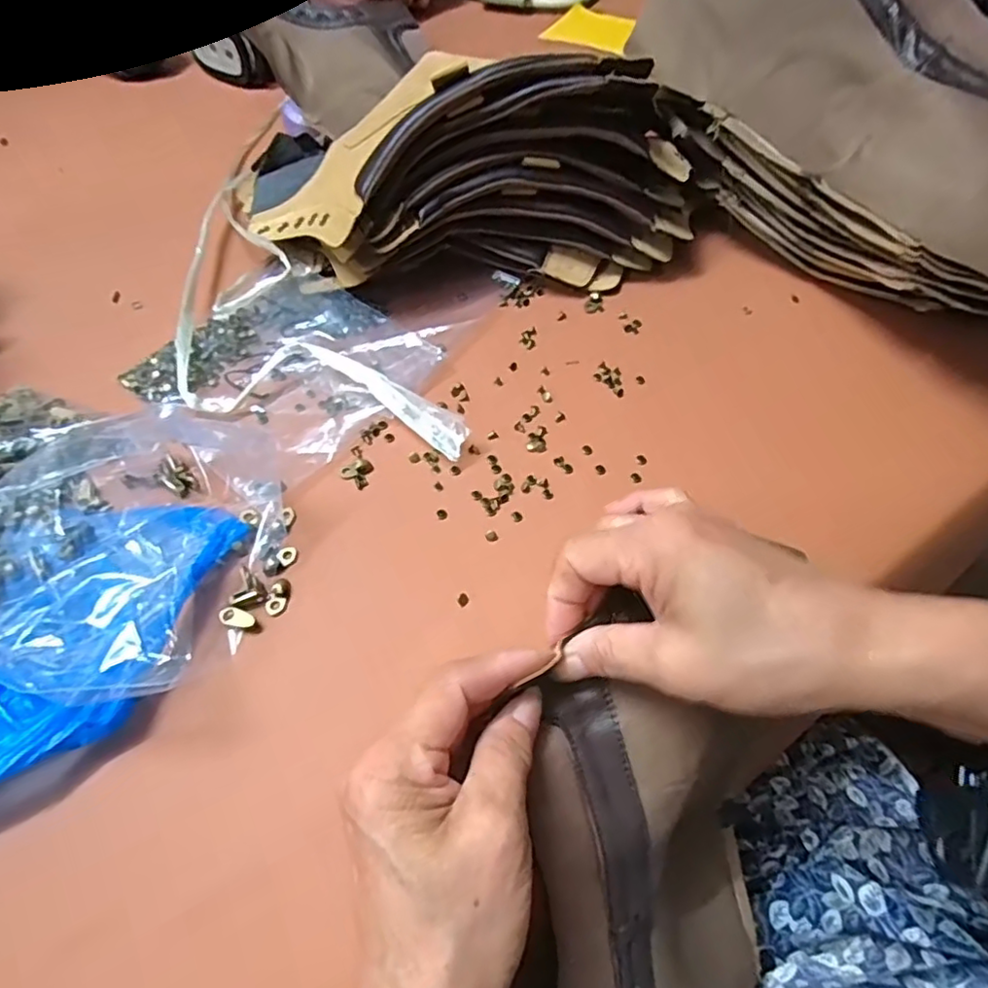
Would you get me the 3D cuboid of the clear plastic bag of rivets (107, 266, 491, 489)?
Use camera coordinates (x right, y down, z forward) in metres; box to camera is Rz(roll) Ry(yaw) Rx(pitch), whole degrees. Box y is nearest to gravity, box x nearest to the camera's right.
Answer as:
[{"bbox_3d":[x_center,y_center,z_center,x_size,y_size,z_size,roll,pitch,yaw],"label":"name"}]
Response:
[{"bbox_3d":[-0.124,-0.089,0.387,0.164,0.025,0.144,26,61,18],"label":"clear plastic bag of rivets"}]

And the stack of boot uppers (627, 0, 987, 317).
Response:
[{"bbox_3d":[0.239,-0.209,0.362,0.139,0.158,0.327,-33,61,-18],"label":"stack of boot uppers"}]

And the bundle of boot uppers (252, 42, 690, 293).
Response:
[{"bbox_3d":[-0.027,-0.209,0.396,0.314,0.119,0.136,8,58,6],"label":"bundle of boot uppers"}]

